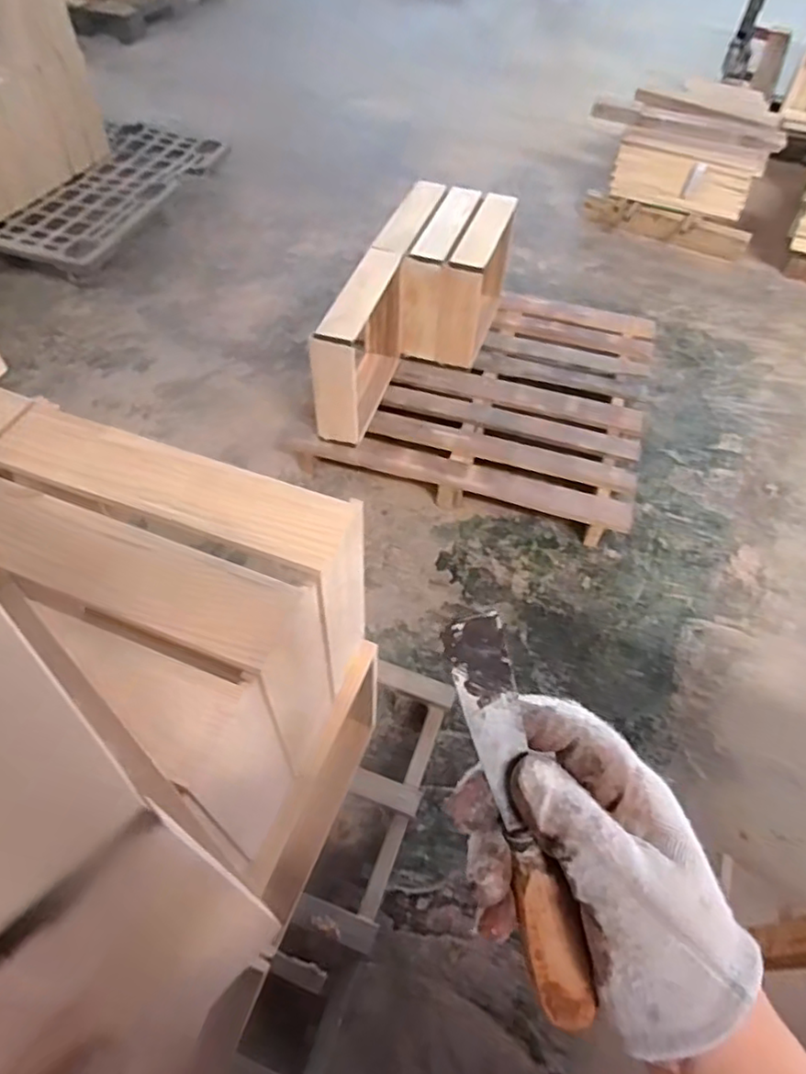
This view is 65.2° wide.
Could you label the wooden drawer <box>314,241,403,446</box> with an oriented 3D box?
[{"bbox_3d":[-0.118,-0.516,1.718,0.114,0.368,0.416,15,54,9],"label":"wooden drawer"}]

